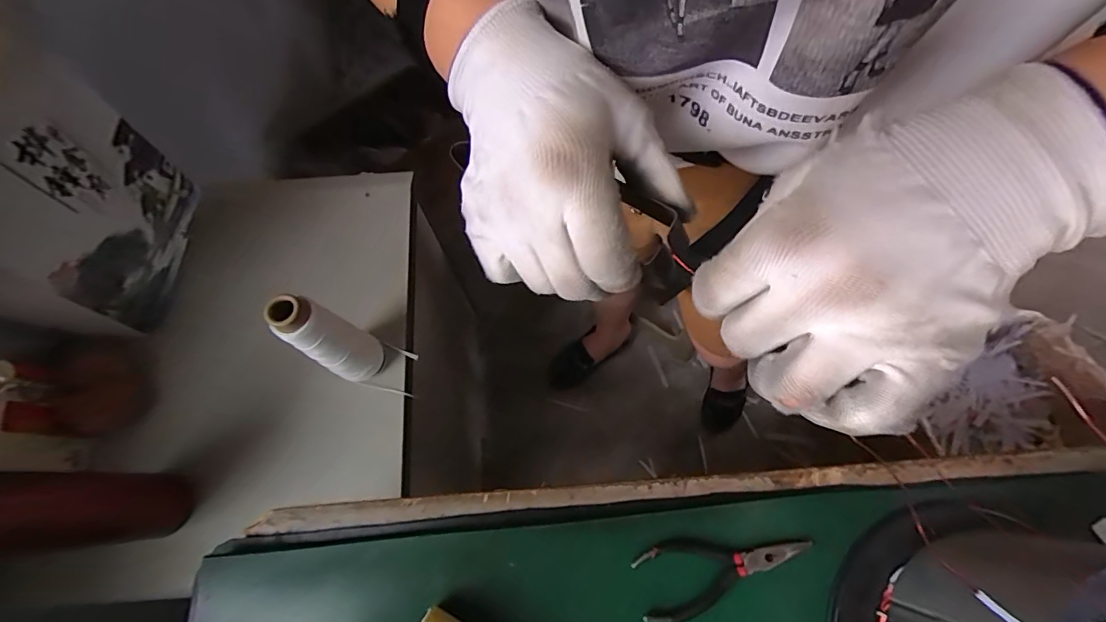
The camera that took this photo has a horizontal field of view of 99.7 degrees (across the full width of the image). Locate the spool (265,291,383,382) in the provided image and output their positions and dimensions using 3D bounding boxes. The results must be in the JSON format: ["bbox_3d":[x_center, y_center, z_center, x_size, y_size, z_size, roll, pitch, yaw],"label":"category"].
[{"bbox_3d":[-0.214,0.031,0.455,0.041,0.169,0.041,0,71,1],"label":"spool"}]

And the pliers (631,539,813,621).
[{"bbox_3d":[0.122,0.185,0.330,0.125,0.010,0.047,-9,71,-2],"label":"pliers"}]

